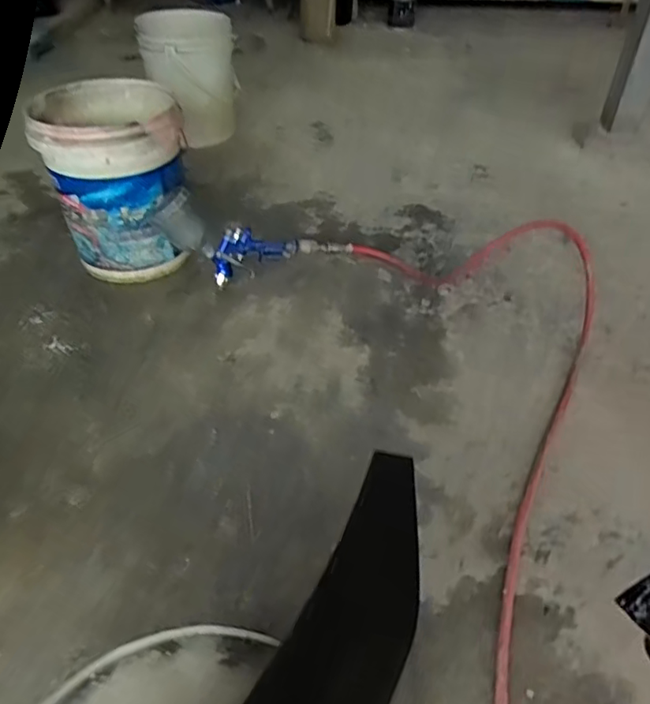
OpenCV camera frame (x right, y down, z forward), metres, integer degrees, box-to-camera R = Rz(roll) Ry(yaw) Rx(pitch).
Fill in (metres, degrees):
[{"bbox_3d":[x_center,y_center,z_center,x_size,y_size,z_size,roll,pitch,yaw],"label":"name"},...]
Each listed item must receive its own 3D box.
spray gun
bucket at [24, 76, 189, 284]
[{"bbox_3d":[-0.227,-0.238,1.272,0.323,0.158,0.082,17,31,-37],"label":"spray gun"},{"bbox_3d":[-0.458,-0.379,1.303,0.284,0.355,0.306,-11,45,-14],"label":"bucket"}]

